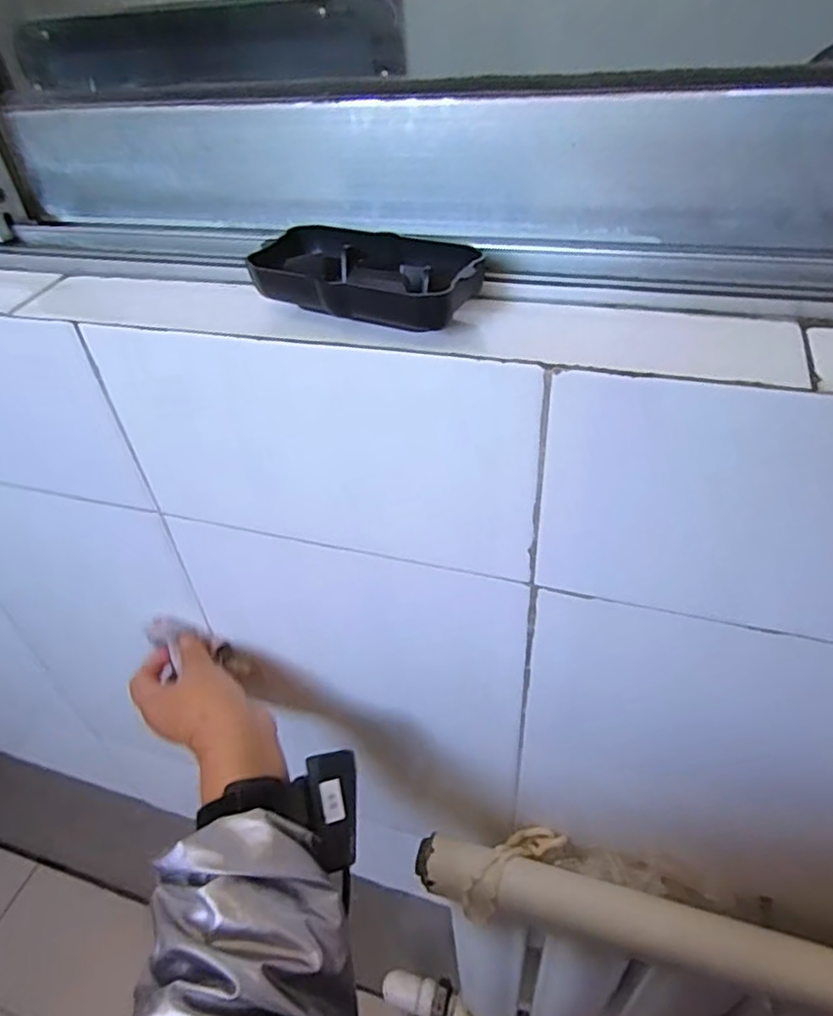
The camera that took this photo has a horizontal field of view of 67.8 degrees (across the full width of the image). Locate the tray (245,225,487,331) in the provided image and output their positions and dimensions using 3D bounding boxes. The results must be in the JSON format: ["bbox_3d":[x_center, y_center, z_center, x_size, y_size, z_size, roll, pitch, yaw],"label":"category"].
[{"bbox_3d":[-0.020,-0.113,0.293,0.112,0.024,0.059,16,44,20],"label":"tray"}]

